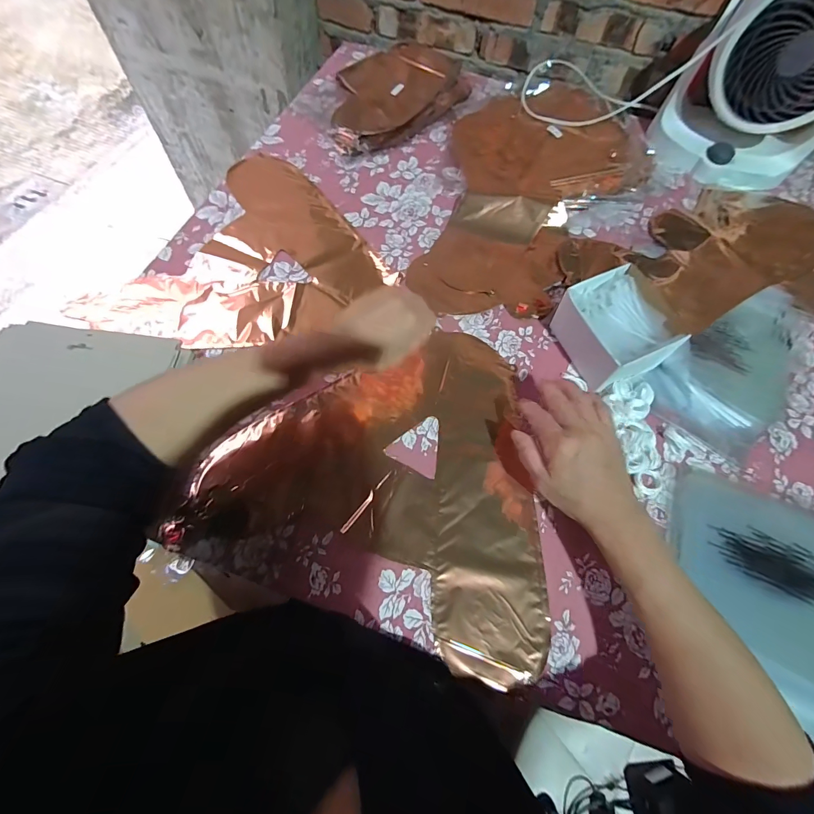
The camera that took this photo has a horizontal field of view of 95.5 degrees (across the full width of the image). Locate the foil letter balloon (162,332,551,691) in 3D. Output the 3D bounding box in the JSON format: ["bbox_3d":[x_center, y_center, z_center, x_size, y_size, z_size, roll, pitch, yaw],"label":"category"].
[{"bbox_3d":[-0.015,0.056,0.432,0.380,0.015,0.345,17,66,5],"label":"foil letter balloon"}]

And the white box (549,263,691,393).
[{"bbox_3d":[0.247,-0.091,0.456,0.091,0.082,0.122,-23,69,-12],"label":"white box"}]

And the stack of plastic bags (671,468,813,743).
[{"bbox_3d":[0.388,0.196,0.379,0.222,0.014,0.218,24,67,8],"label":"stack of plastic bags"}]

